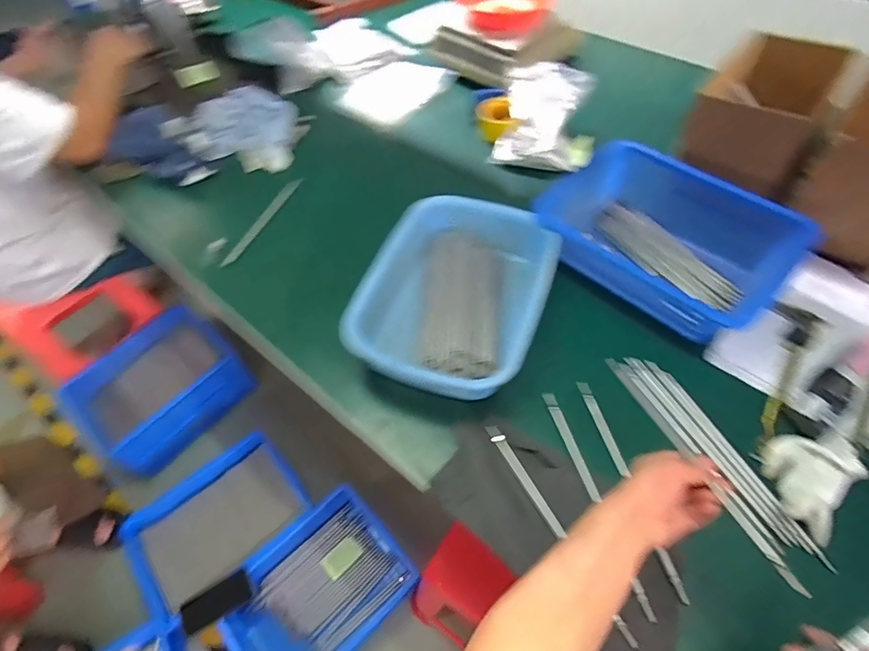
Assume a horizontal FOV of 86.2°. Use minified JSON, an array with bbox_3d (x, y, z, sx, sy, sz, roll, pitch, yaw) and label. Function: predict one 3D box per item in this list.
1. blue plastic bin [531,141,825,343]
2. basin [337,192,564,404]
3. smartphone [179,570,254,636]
[{"bbox_3d":[0.363,-0.156,0.765,0.397,0.117,0.251,35,63,24],"label":"blue plastic bin"},{"bbox_3d":[0.023,-0.042,0.716,0.268,0.119,0.321,20,58,15],"label":"basin"},{"bbox_3d":[-0.530,0.677,1.137,0.160,0.015,0.073,-26,82,-24],"label":"smartphone"}]

